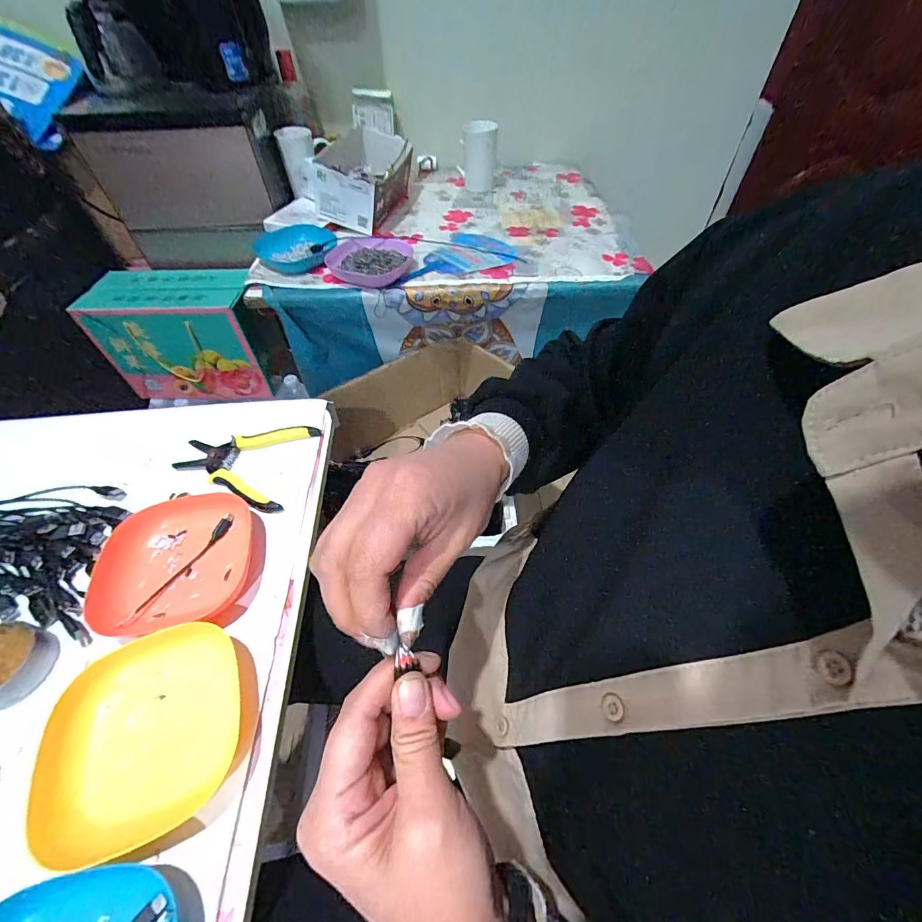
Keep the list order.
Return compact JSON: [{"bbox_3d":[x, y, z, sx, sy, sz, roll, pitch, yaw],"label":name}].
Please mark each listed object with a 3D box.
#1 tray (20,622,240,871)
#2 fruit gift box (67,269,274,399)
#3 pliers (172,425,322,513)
[{"bbox_3d":[-0.241,0.206,0.312,0.124,0.033,0.133,-17,53,-12],"label":"tray"},{"bbox_3d":[-0.607,-0.281,0.932,0.324,0.241,0.153,-2,51,-1],"label":"fruit gift box"},{"bbox_3d":[-0.264,-0.001,0.489,0.150,0.011,0.119,7,51,7],"label":"pliers"}]

